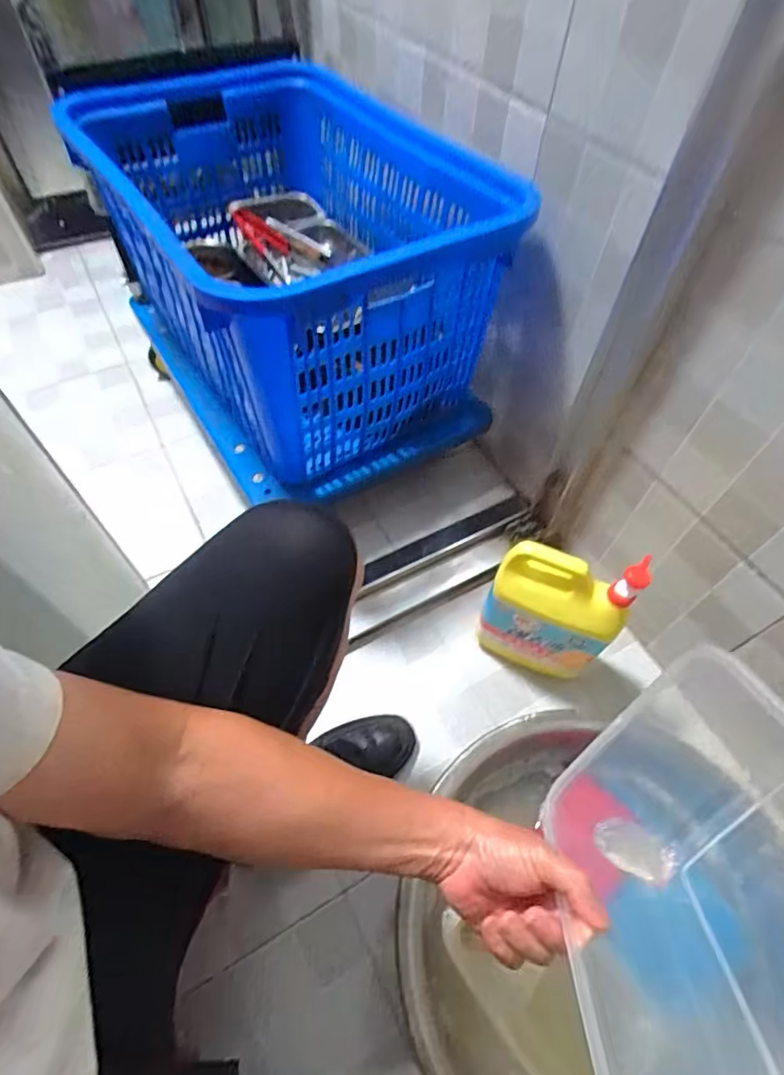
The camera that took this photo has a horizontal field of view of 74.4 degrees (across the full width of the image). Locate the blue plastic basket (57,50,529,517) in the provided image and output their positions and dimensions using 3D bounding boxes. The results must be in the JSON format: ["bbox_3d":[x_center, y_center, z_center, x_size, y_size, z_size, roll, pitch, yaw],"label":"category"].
[{"bbox_3d":[-0.162,-0.435,0.844,0.438,0.363,0.629,-29,62,-20],"label":"blue plastic basket"}]

